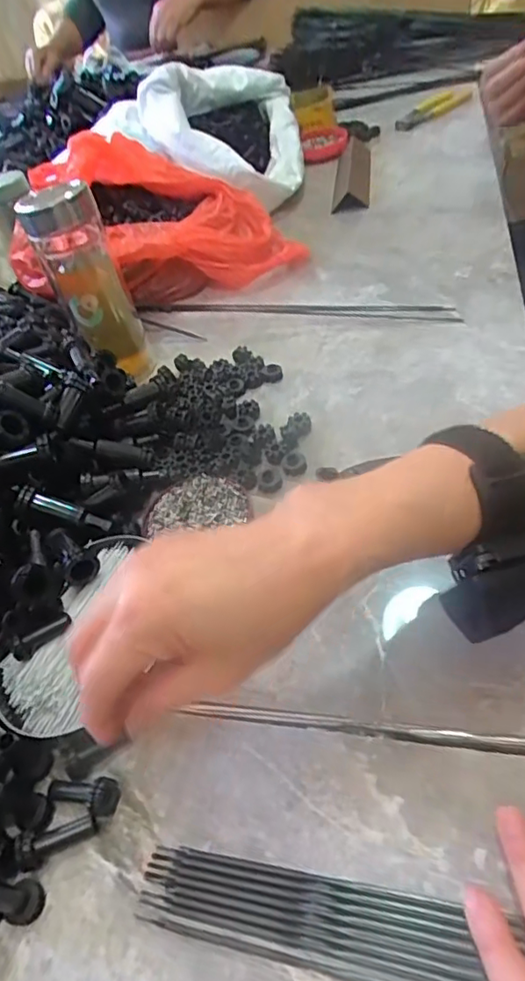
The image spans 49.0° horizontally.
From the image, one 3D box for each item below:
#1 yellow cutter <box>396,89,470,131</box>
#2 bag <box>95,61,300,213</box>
[{"bbox_3d":[0.302,-0.661,0.995,0.044,0.027,0.203,28,59,34],"label":"yellow cutter"},{"bbox_3d":[-0.090,-0.545,0.856,0.293,0.125,0.369,-9,45,6],"label":"bag"}]

